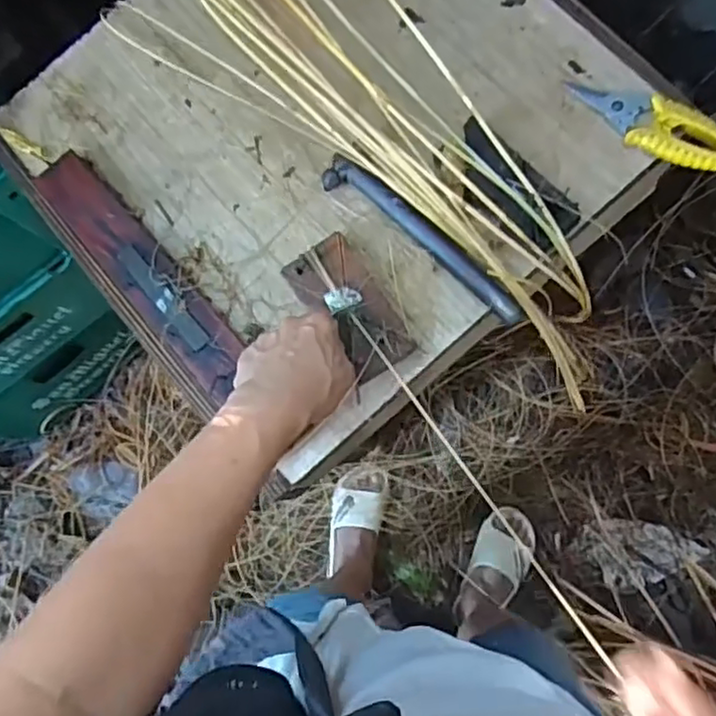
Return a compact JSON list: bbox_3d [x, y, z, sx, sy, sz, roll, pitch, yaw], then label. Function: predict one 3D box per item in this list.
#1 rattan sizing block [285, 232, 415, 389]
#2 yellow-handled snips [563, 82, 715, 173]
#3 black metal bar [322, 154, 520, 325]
[{"bbox_3d":[-0.006,-0.043,0.554,0.062,0.028,0.120,-36,78,2],"label":"rattan sizing block"},{"bbox_3d":[0.257,-0.199,0.549,0.159,0.035,0.045,31,88,8],"label":"yellow-handled snips"},{"bbox_3d":[0.056,-0.105,0.557,0.211,0.018,0.029,39,90,8],"label":"black metal bar"}]

